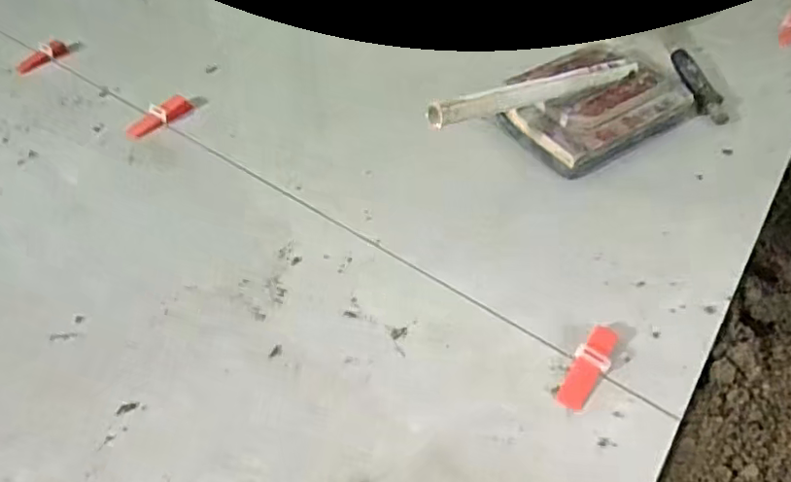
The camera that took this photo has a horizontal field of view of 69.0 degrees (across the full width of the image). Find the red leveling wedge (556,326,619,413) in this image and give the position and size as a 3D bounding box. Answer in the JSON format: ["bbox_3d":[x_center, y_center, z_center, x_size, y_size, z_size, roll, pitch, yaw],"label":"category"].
[{"bbox_3d":[0.170,0.110,0.505,0.027,0.015,0.087,30,56,23],"label":"red leveling wedge"}]

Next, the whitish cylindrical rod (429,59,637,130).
[{"bbox_3d":[0.166,-0.170,0.646,0.320,0.024,0.023,-21,52,-32],"label":"whitish cylindrical rod"}]

